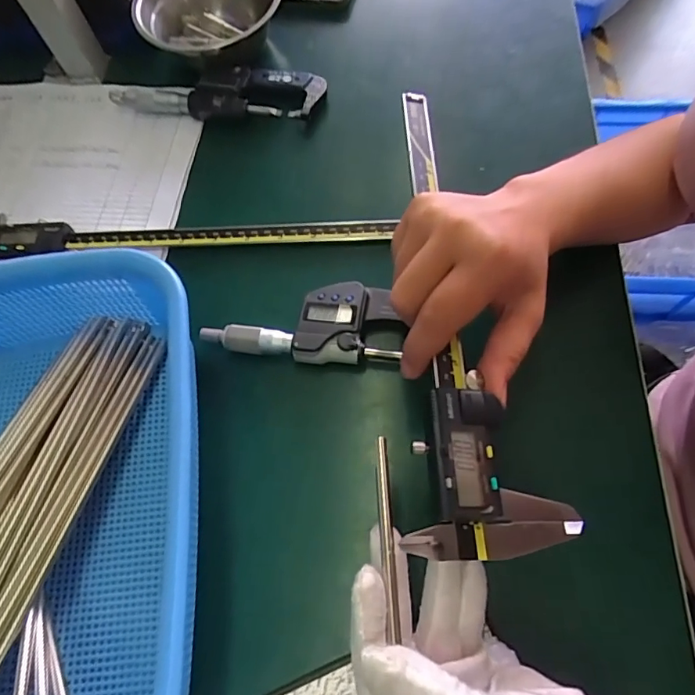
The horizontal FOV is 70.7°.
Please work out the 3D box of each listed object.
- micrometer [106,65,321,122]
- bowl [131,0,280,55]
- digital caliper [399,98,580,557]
[{"bbox_3d":[-0.113,-0.225,0.439,0.183,0.029,0.050,4,66,6],"label":"micrometer"},{"bbox_3d":[-0.125,-0.304,0.453,0.126,0.062,0.126,-2,66,4],"label":"bowl"},{"bbox_3d":[0.056,-0.037,0.265,0.066,0.012,0.274,-2,64,-1],"label":"digital caliper"}]

